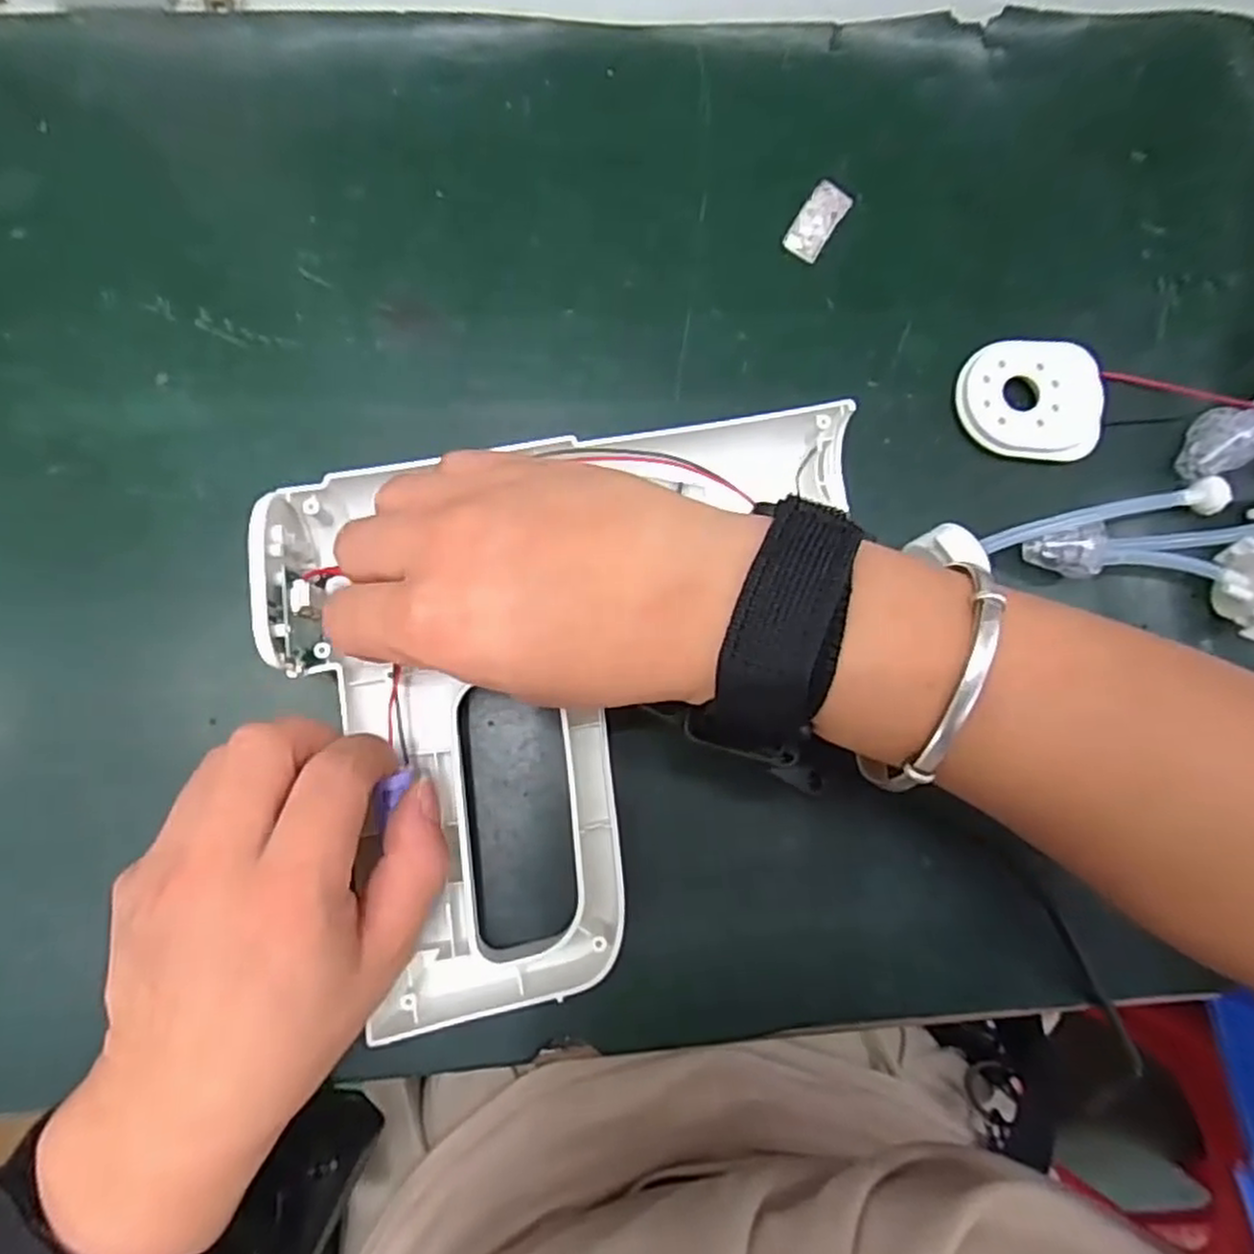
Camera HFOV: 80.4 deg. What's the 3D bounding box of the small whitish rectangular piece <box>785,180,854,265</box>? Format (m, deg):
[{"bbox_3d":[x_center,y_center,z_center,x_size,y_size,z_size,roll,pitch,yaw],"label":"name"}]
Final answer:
[{"bbox_3d":[0.079,-0.169,0.307,0.016,0.004,0.035,33,82,1],"label":"small whitish rectangular piece"}]

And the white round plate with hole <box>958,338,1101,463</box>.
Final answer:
[{"bbox_3d":[0.163,-0.093,0.299,0.054,0.009,0.049,2,83,-3],"label":"white round plate with hole"}]

